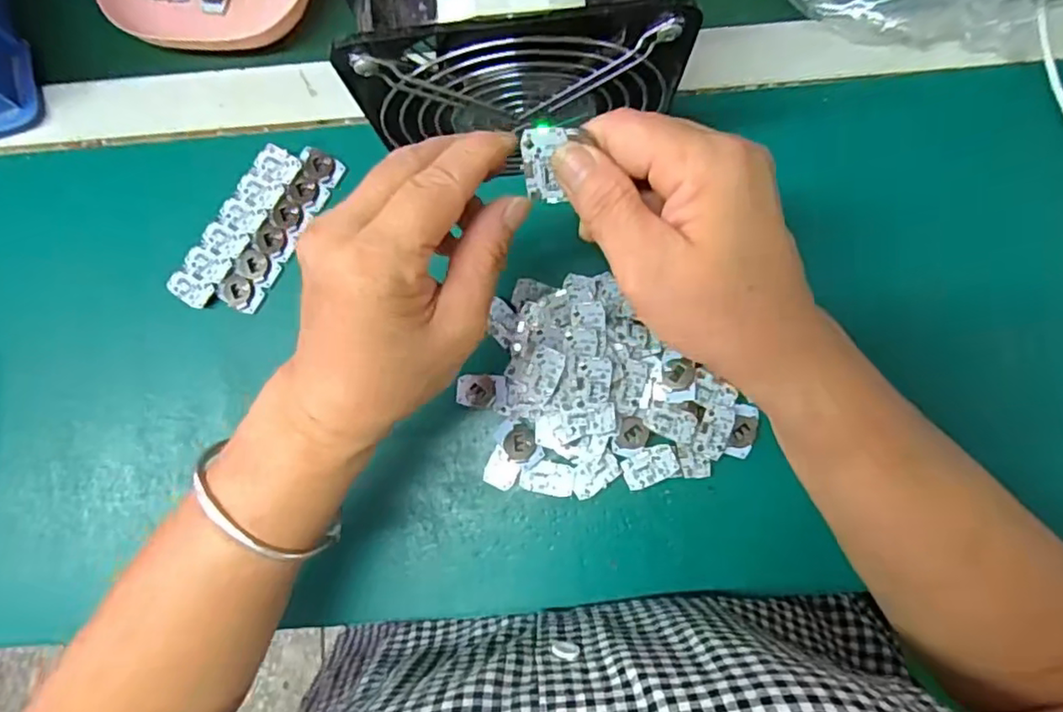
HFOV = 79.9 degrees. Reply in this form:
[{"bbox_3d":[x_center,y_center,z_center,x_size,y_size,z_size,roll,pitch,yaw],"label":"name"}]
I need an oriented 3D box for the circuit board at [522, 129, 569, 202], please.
[{"bbox_3d":[0.005,-0.072,0.241,0.016,0.030,0.005,-3,45,1],"label":"circuit board"}]

